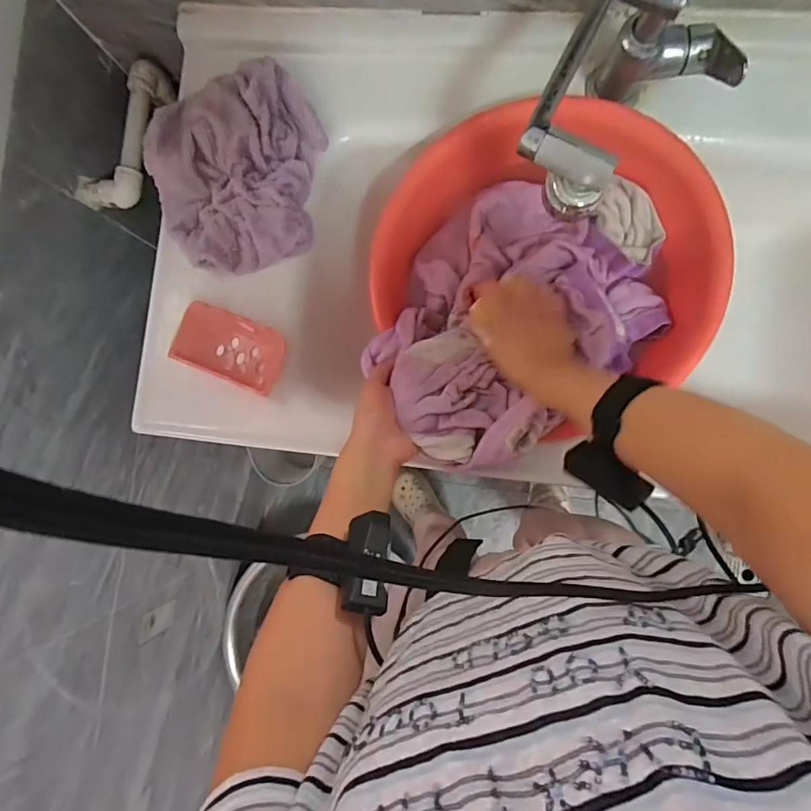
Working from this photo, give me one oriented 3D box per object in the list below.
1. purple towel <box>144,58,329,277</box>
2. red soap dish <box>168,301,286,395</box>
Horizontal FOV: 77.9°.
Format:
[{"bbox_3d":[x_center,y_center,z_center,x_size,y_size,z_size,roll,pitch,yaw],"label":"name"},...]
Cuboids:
[{"bbox_3d":[-0.194,-0.271,0.577,0.186,0.043,0.219,-6,86,7],"label":"purple towel"},{"bbox_3d":[-0.201,-0.067,0.581,0.130,0.028,0.074,22,89,8],"label":"red soap dish"}]

